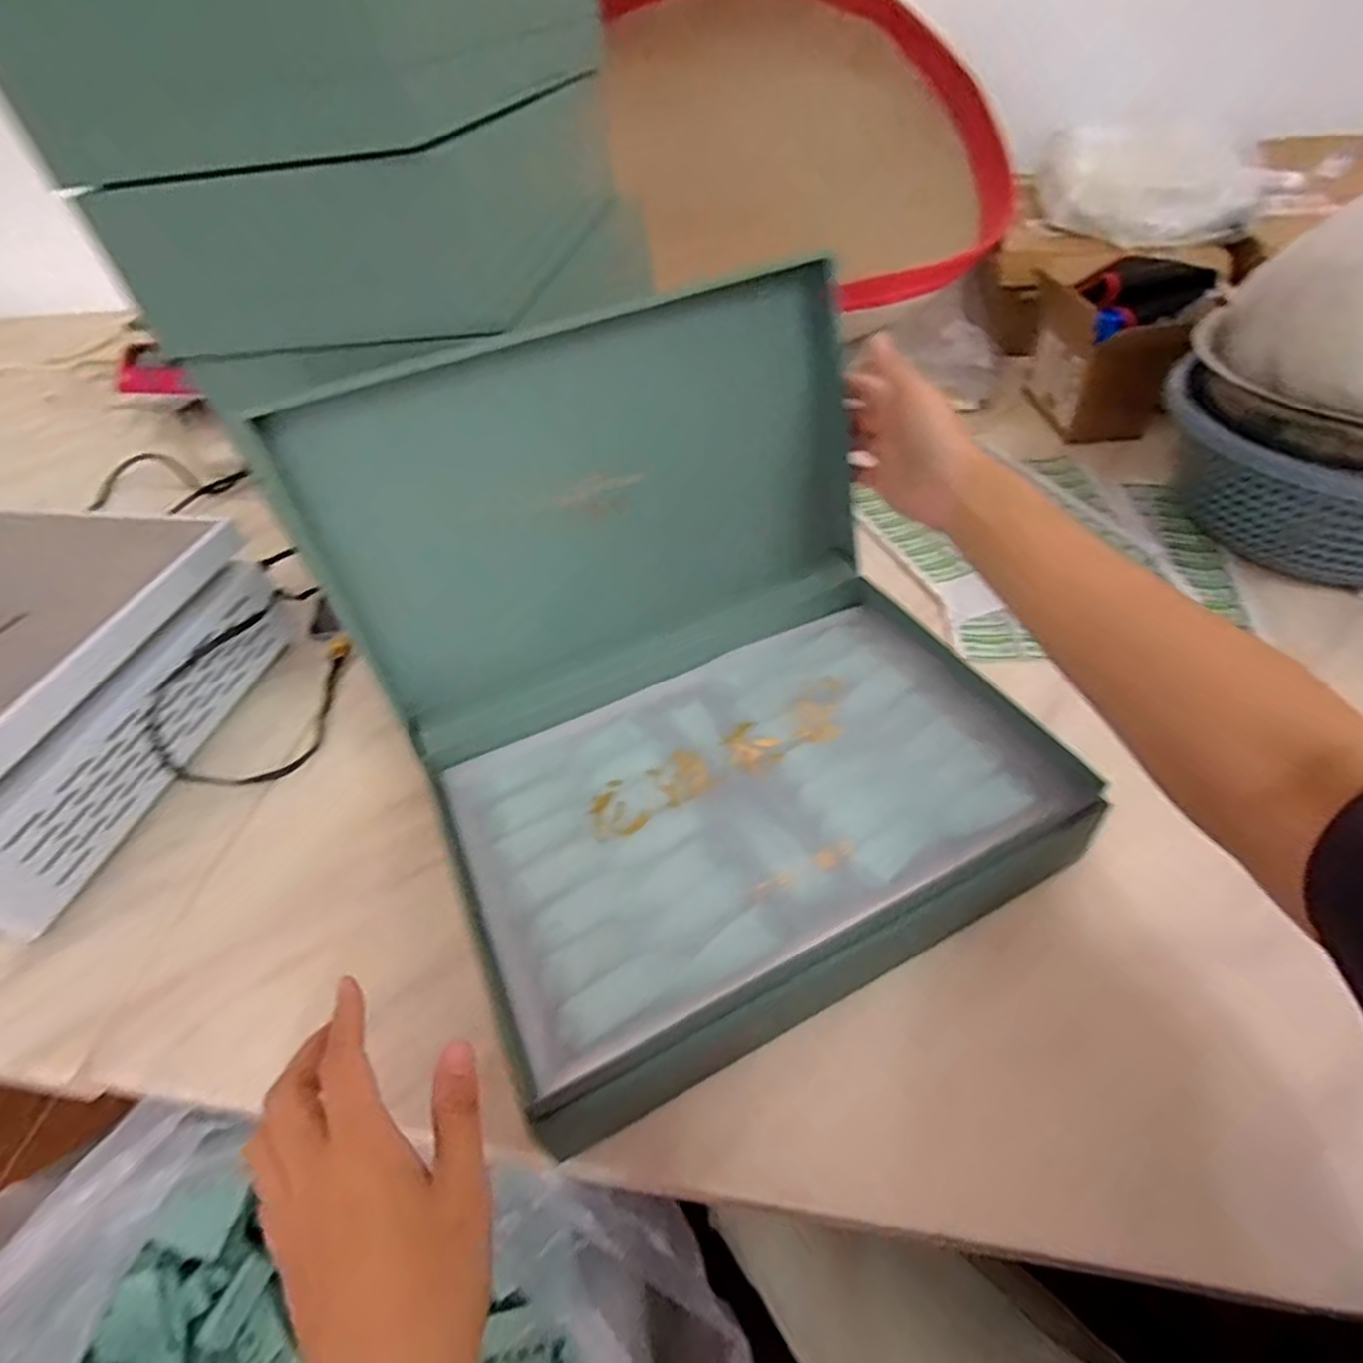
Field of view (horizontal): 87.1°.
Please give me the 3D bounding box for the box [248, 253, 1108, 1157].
[{"bbox_3d":[0.009,-0.021,0.407,0.363,0.226,0.325,-25,48,-17],"label":"box"}]

